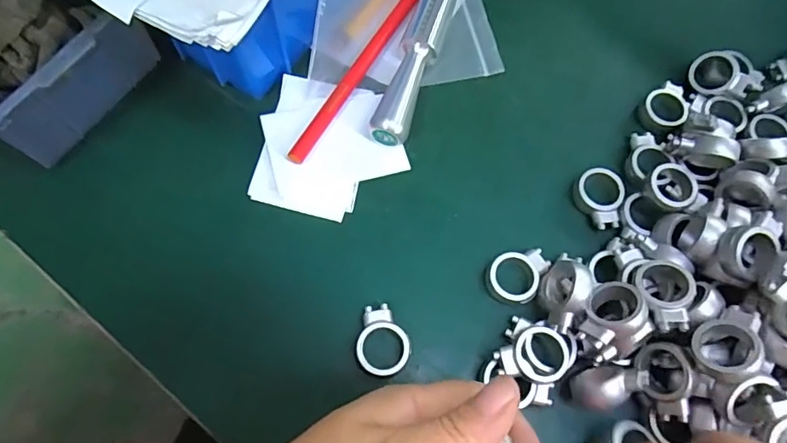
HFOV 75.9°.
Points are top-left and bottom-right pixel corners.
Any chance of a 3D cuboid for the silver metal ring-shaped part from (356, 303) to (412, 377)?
[{"bbox_3d":[-0.005,0.057,0.244,0.025,0.004,0.034,-10,71,-5],"label":"silver metal ring-shaped part"}]

